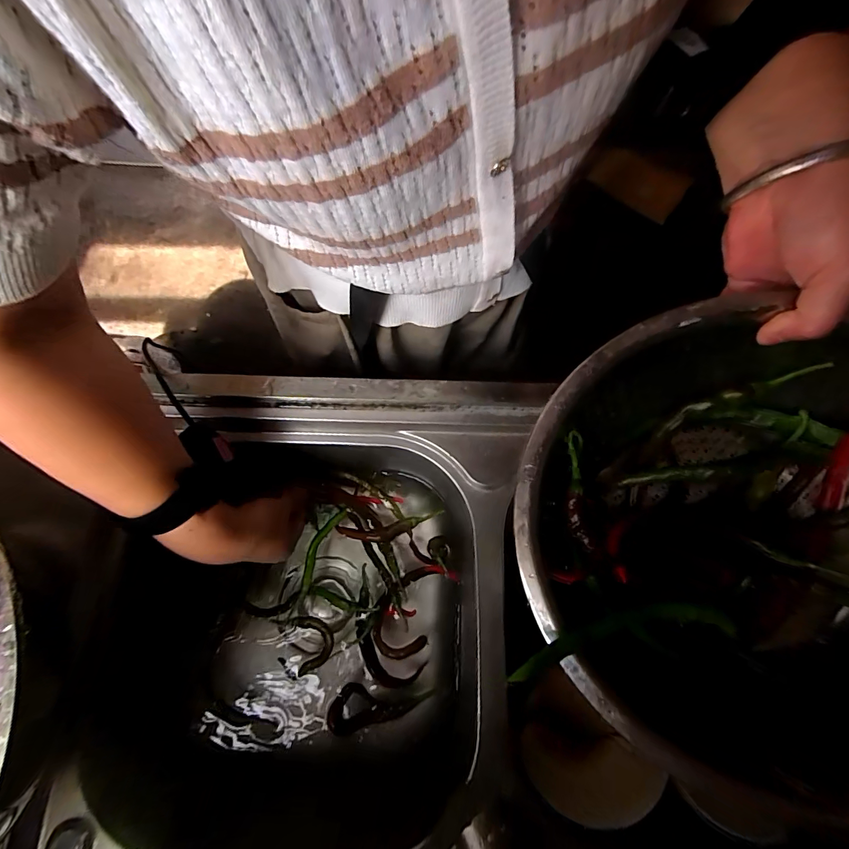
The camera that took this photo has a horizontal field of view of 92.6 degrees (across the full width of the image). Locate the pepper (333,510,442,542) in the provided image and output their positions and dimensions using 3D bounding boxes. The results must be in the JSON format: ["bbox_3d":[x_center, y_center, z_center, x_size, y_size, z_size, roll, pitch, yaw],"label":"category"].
[{"bbox_3d":[-0.042,0.125,0.486,0.127,0.008,0.025,-8,72,-2],"label":"pepper"}]

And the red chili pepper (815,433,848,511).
[{"bbox_3d":[0.251,0.026,0.242,0.008,0.015,0.055,6,110,2],"label":"red chili pepper"}]

